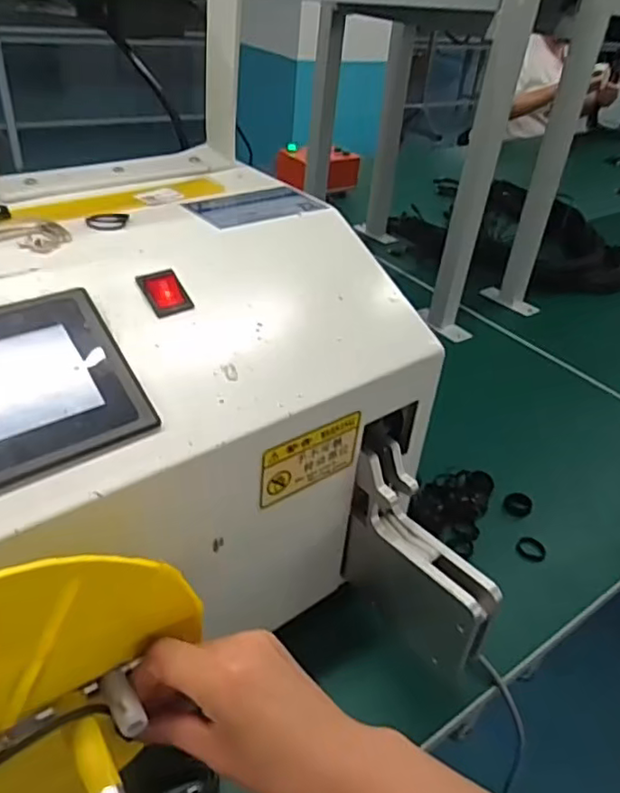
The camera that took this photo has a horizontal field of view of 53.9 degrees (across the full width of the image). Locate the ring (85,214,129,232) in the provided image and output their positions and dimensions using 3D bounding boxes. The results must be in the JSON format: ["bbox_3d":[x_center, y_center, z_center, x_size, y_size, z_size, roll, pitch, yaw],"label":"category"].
[{"bbox_3d":[-0.139,-0.121,0.420,0.029,0.004,0.028,-6,38,-17],"label":"ring"}]

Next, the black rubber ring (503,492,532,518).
[{"bbox_3d":[0.223,0.117,0.652,0.023,0.018,0.029,-10,39,-22],"label":"black rubber ring"}]

